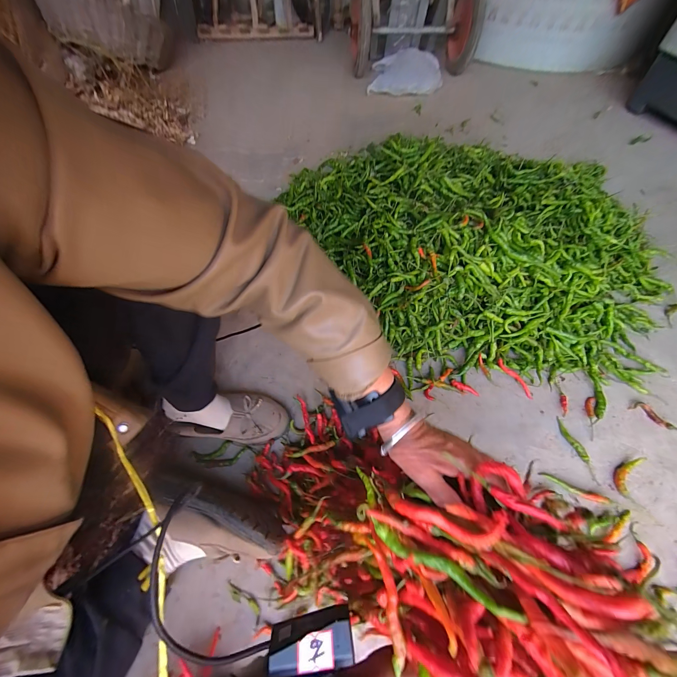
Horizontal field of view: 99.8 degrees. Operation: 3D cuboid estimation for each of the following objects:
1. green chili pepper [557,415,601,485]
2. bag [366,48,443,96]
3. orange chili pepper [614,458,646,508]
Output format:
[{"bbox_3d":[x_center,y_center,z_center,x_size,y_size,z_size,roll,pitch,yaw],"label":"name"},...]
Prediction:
[{"bbox_3d":[0.435,0.201,0.516,0.018,0.011,0.116,-17,63,-11],"label":"green chili pepper"},{"bbox_3d":[0.300,-1.179,1.263,0.310,0.100,0.272,12,61,5],"label":"bag"},{"bbox_3d":[0.497,0.238,0.486,0.039,0.018,0.079,21,62,10],"label":"orange chili pepper"}]

